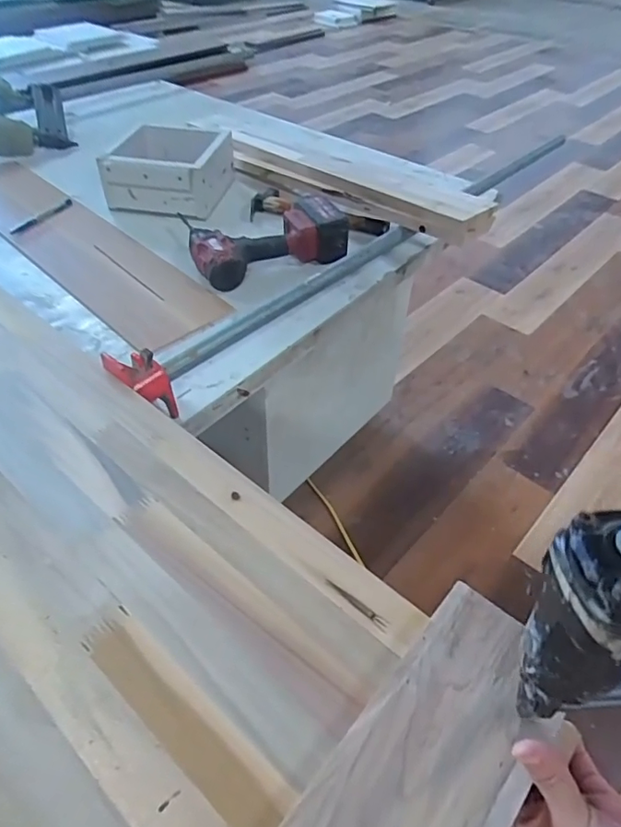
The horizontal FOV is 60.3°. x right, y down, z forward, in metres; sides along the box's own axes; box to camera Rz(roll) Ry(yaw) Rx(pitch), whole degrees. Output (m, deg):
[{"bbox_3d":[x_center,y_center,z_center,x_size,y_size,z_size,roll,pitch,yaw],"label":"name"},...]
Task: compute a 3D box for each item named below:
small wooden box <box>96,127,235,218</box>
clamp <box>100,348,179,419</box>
[{"bbox_3d":[-0.266,-0.469,1.020,0.193,0.089,0.197,9,47,7],"label":"small wooden box"},{"bbox_3d":[-0.181,-0.036,0.612,0.041,0.119,0.043,-37,48,8],"label":"clamp"}]

